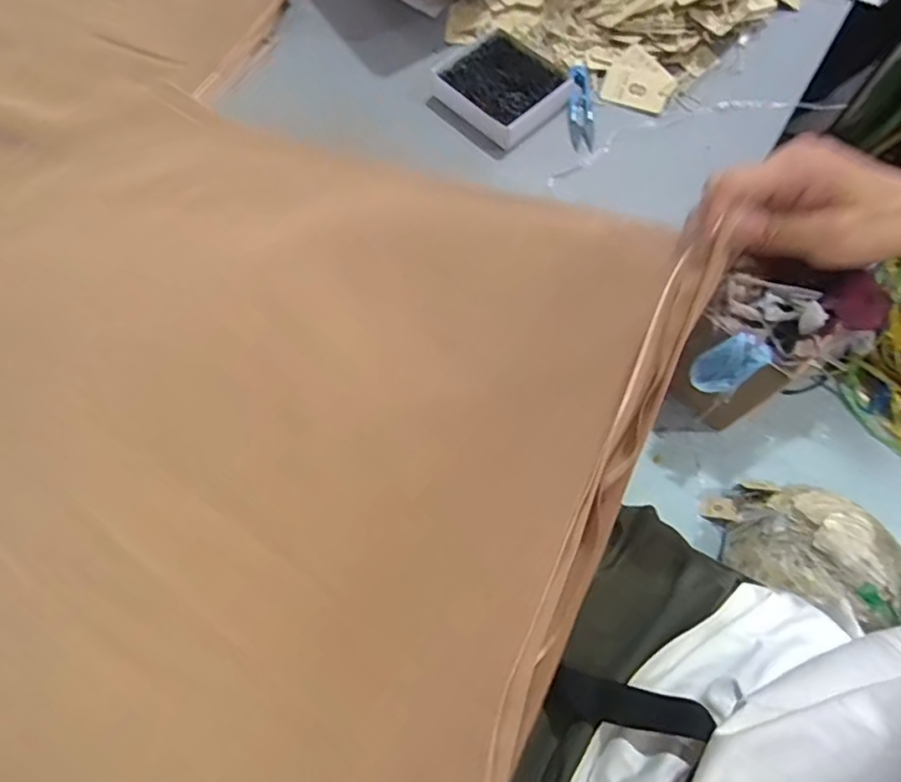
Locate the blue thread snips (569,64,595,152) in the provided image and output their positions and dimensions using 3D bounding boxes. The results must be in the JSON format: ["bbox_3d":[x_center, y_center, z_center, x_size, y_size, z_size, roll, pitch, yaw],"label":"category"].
[{"bbox_3d":[0.132,-0.286,0.597,0.025,0.008,0.104,0,68,-2],"label":"blue thread snips"}]

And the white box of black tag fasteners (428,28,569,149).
[{"bbox_3d":[0.055,-0.304,0.594,0.108,0.026,0.117,-40,74,-16],"label":"white box of black tag fasteners"}]

